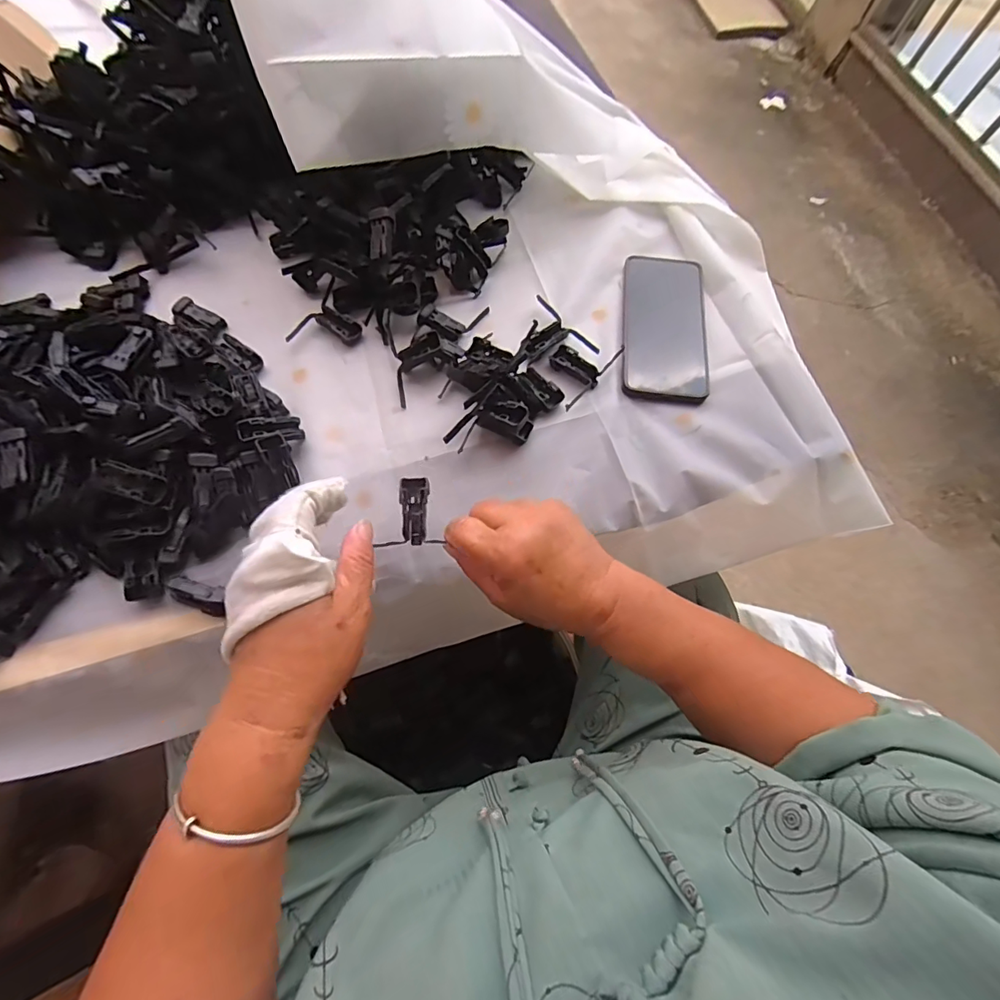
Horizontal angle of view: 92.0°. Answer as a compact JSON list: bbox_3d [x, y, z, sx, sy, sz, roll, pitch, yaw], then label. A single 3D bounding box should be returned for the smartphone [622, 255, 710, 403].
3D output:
[{"bbox_3d":[0.159,-0.170,0.465,0.077,0.018,0.167,6,67,0],"label":"smartphone"}]

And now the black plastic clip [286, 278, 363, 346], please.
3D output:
[{"bbox_3d":[-0.154,-0.167,0.451,0.054,0.011,0.074,25,69,8],"label":"black plastic clip"}]

